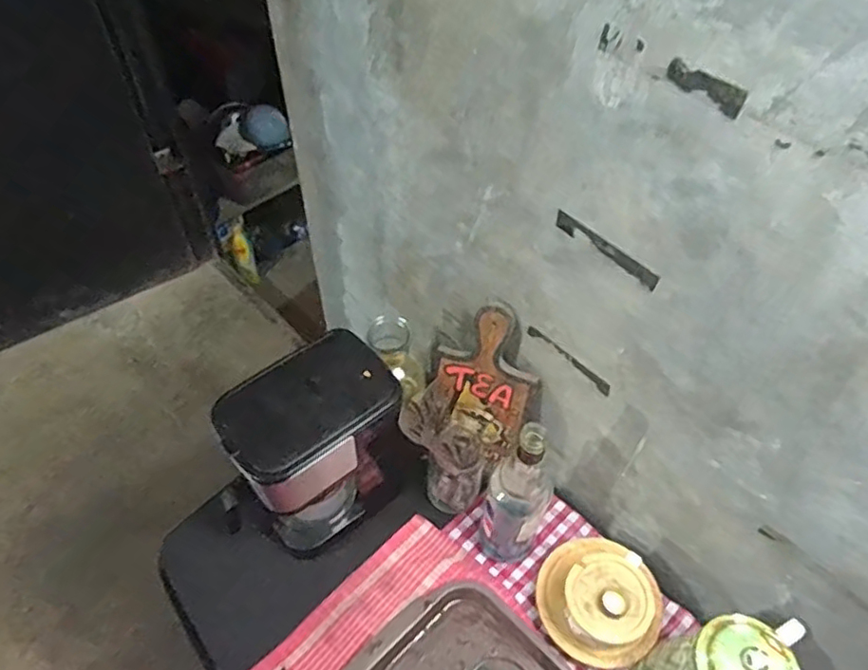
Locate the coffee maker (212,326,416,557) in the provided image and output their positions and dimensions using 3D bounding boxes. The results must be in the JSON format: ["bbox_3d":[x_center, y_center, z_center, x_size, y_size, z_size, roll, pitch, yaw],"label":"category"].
[{"bbox_3d":[-0.145,0.144,0.804,0.204,0.244,0.133,-36,60,-26],"label":"coffee maker"}]

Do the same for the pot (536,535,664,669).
[{"bbox_3d":[0.203,0.321,0.768,0.151,0.111,0.133,27,56,19],"label":"pot"}]

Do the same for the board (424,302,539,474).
[{"bbox_3d":[0.063,0.069,0.835,0.130,0.238,0.030,19,35,10],"label":"board"}]

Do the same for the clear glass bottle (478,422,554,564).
[{"bbox_3d":[0.108,0.189,0.770,0.070,0.278,0.081,22,54,15],"label":"clear glass bottle"}]

